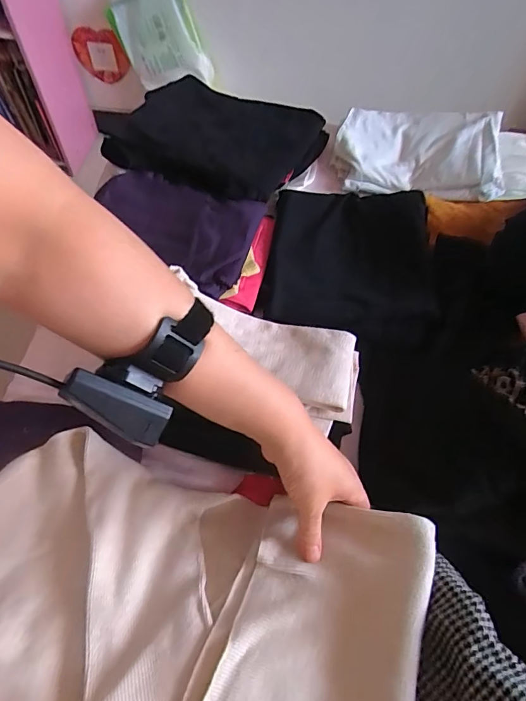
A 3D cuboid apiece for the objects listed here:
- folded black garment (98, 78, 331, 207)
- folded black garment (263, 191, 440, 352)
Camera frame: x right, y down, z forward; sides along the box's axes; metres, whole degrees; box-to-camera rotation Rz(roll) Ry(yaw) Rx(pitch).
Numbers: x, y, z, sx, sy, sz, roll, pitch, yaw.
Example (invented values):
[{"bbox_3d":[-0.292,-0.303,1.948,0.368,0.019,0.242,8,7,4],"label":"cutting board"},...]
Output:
[{"bbox_3d":[-0.091,-0.359,0.725,0.325,0.052,0.271,28,62,14],"label":"folded black garment"},{"bbox_3d":[0.123,-0.132,0.607,0.218,0.044,0.269,6,59,1],"label":"folded black garment"}]

